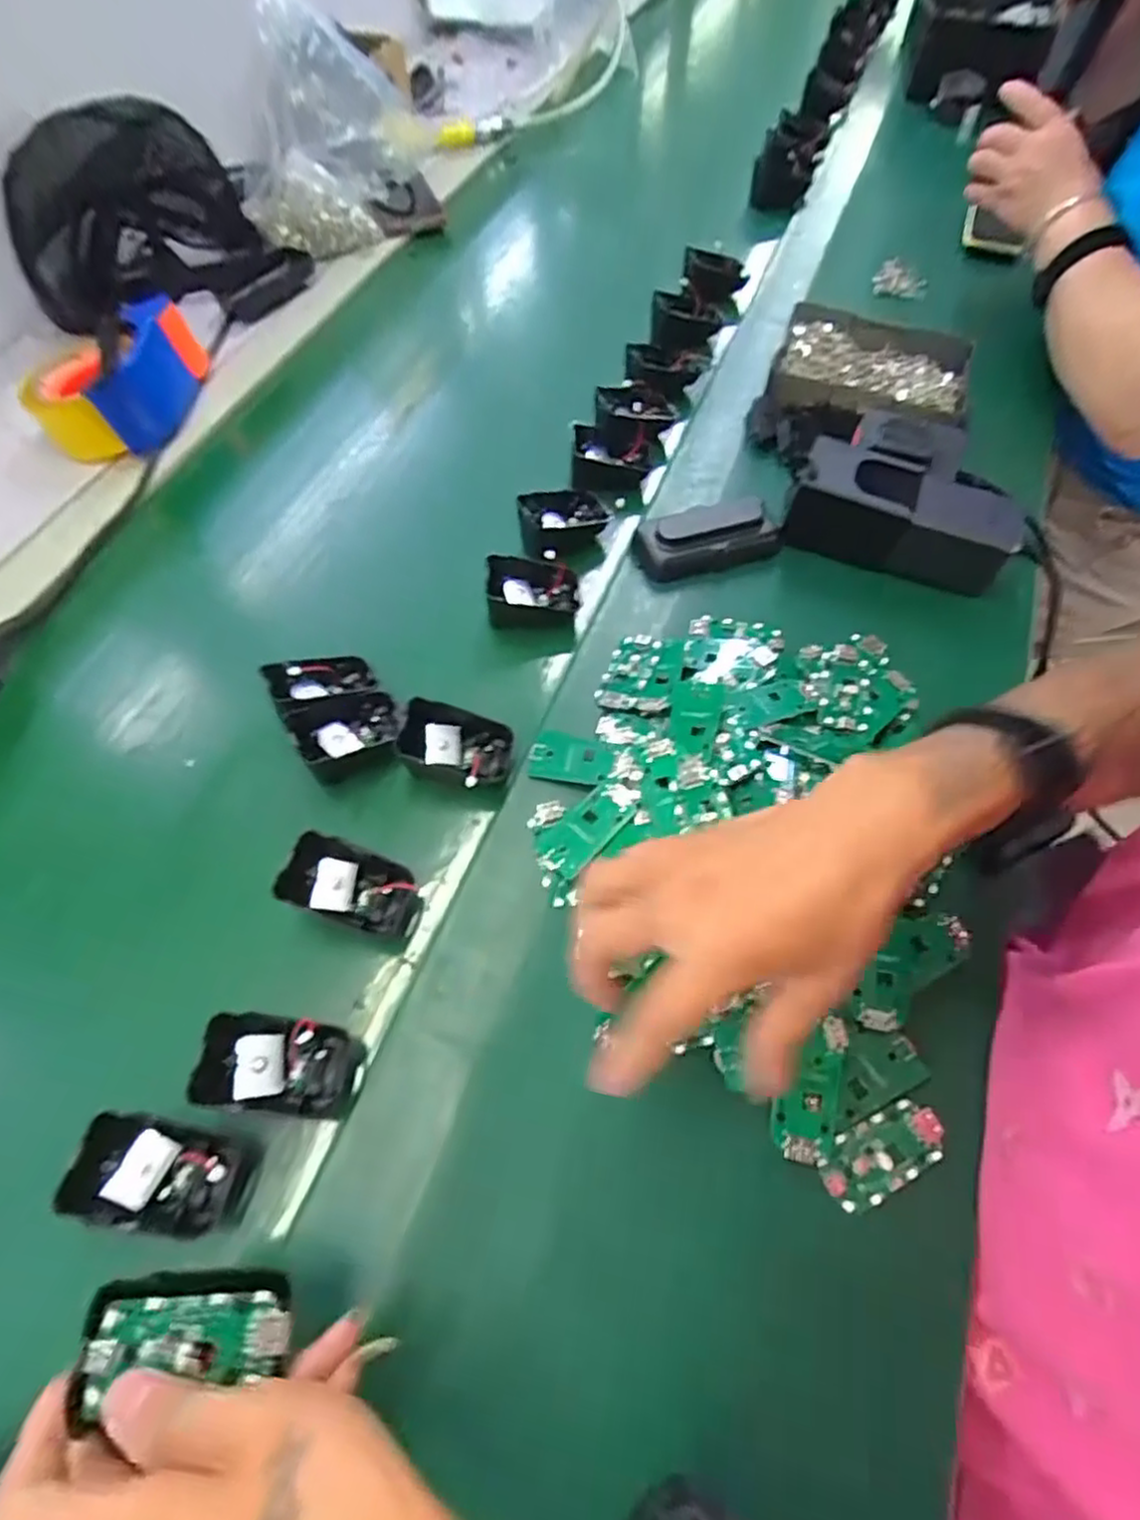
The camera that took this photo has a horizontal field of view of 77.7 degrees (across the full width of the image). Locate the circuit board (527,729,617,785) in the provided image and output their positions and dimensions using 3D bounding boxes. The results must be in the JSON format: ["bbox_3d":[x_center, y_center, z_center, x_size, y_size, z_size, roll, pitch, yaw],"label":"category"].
[{"bbox_3d":[0.001,-0.001,0.443,0.053,0.007,0.032,10,68,11],"label":"circuit board"}]

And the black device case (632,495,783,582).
[{"bbox_3d":[0.102,-0.166,0.525,0.106,0.030,0.046,-15,61,-7],"label":"black device case"}]

